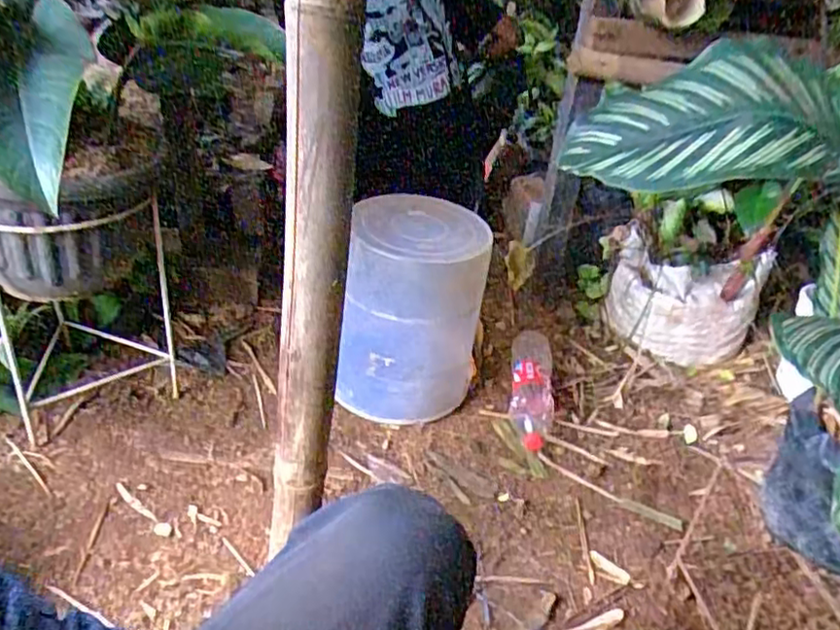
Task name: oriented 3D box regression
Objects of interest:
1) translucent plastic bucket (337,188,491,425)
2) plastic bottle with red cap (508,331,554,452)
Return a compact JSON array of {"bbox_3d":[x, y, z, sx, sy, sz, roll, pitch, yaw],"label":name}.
[{"bbox_3d":[-0.020,-0.010,1.209,0.247,0.363,0.234,5,36,-3],"label":"translucent plastic bucket"},{"bbox_3d":[0.225,0.150,1.286,0.090,0.073,0.299,10,36,4],"label":"plastic bottle with red cap"}]

